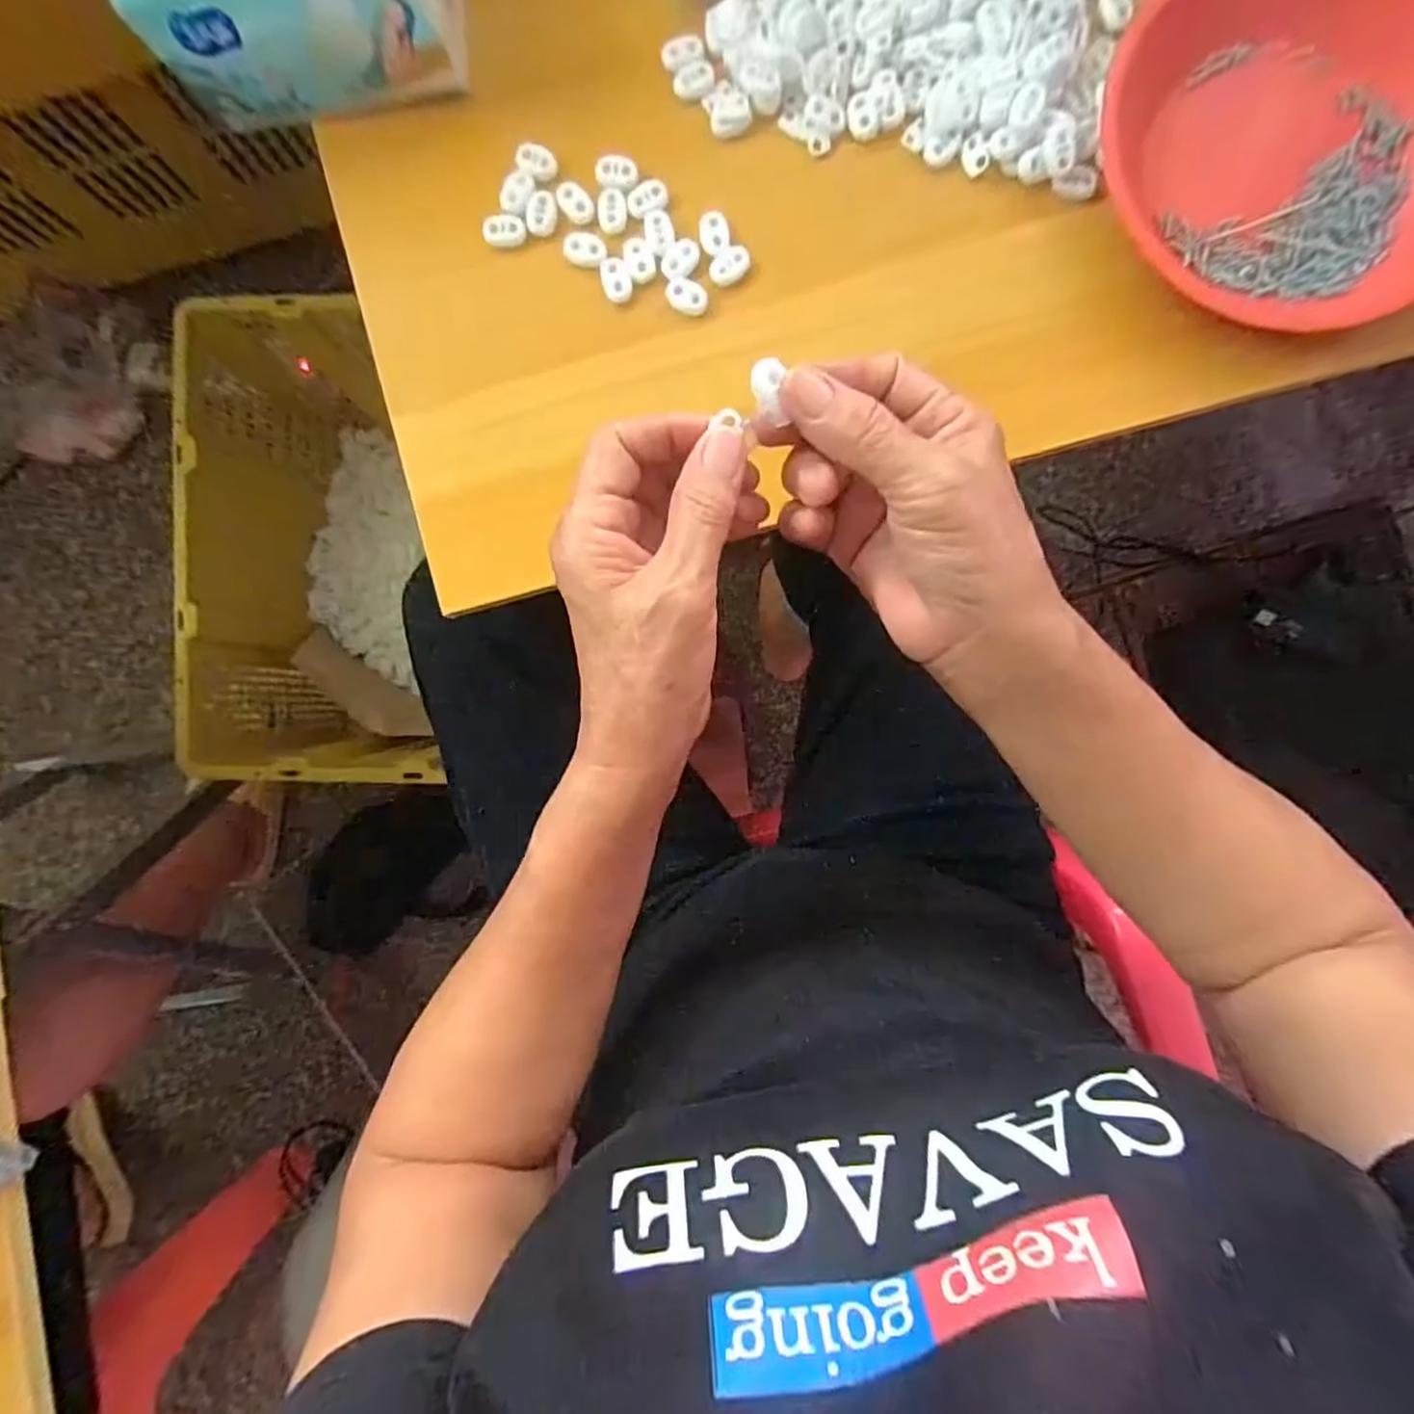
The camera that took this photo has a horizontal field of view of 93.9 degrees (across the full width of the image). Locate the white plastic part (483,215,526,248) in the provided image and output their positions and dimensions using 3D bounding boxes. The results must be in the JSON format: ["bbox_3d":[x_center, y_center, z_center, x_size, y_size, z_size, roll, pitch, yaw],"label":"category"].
[{"bbox_3d":[-0.108,-0.256,0.353,0.022,0.004,0.016,-4,90,0],"label":"white plastic part"}]

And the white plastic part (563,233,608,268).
[{"bbox_3d":[-0.065,-0.245,0.353,0.022,0.004,0.016,14,90,0],"label":"white plastic part"}]

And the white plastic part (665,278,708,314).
[{"bbox_3d":[-0.011,-0.220,0.353,0.023,0.005,0.016,19,90,0],"label":"white plastic part"}]

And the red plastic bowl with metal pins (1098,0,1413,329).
[{"bbox_3d":[0.305,-0.288,0.332,0.173,0.043,0.184,0,90,0],"label":"red plastic bowl with metal pins"}]

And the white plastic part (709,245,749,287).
[{"bbox_3d":[0.012,-0.236,0.354,0.023,0.007,0.015,-36,90,0],"label":"white plastic part"}]

